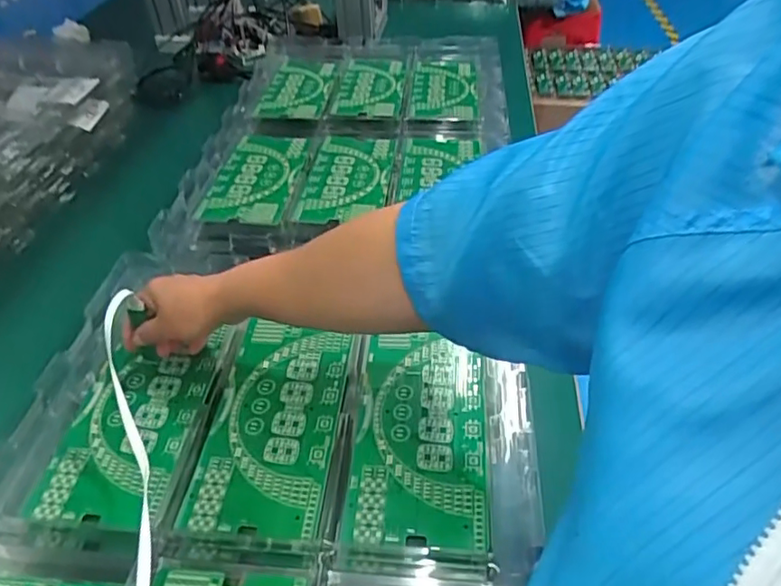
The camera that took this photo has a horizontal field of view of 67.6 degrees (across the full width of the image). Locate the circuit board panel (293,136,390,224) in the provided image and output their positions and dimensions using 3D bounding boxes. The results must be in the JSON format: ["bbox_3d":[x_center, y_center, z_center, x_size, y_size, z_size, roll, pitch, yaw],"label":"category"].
[{"bbox_3d":[-0.061,-0.168,0.827,0.110,0.012,0.241,4,44,3],"label":"circuit board panel"}]

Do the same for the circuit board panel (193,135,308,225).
[{"bbox_3d":[-0.190,-0.166,0.826,0.111,0.007,0.216,4,46,5],"label":"circuit board panel"}]

